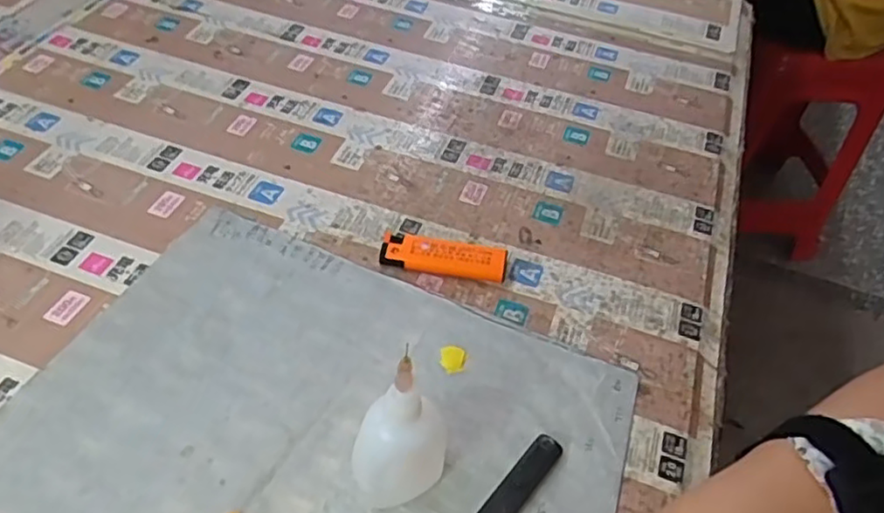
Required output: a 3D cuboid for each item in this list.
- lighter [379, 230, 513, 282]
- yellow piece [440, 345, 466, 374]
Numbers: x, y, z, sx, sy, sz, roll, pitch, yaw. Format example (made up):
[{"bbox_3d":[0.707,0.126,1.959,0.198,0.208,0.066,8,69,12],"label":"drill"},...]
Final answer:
[{"bbox_3d":[0.001,0.000,0.423,0.081,0.016,0.020,9,48,2],"label":"lighter"},{"bbox_3d":[0.006,0.059,0.375,0.014,0.004,0.016,9,48,3],"label":"yellow piece"}]

